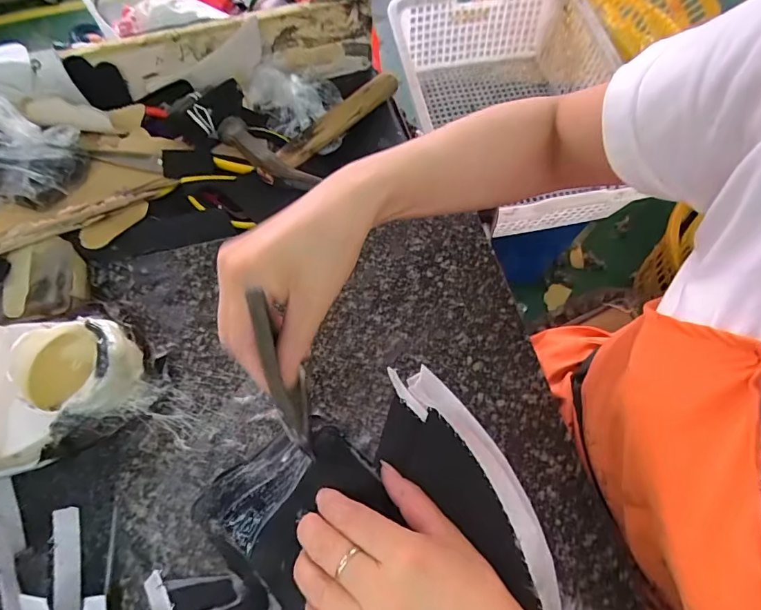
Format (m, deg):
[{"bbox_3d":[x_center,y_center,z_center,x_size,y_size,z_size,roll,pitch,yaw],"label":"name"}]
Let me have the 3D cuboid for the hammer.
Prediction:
[{"bbox_3d":[-0.064,-0.201,0.465,0.102,0.029,0.182,34,71,13],"label":"hammer"}]

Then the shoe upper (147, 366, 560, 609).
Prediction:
[{"bbox_3d":[-0.003,0.160,0.285,0.228,0.069,0.240,28,70,11],"label":"shoe upper"}]

